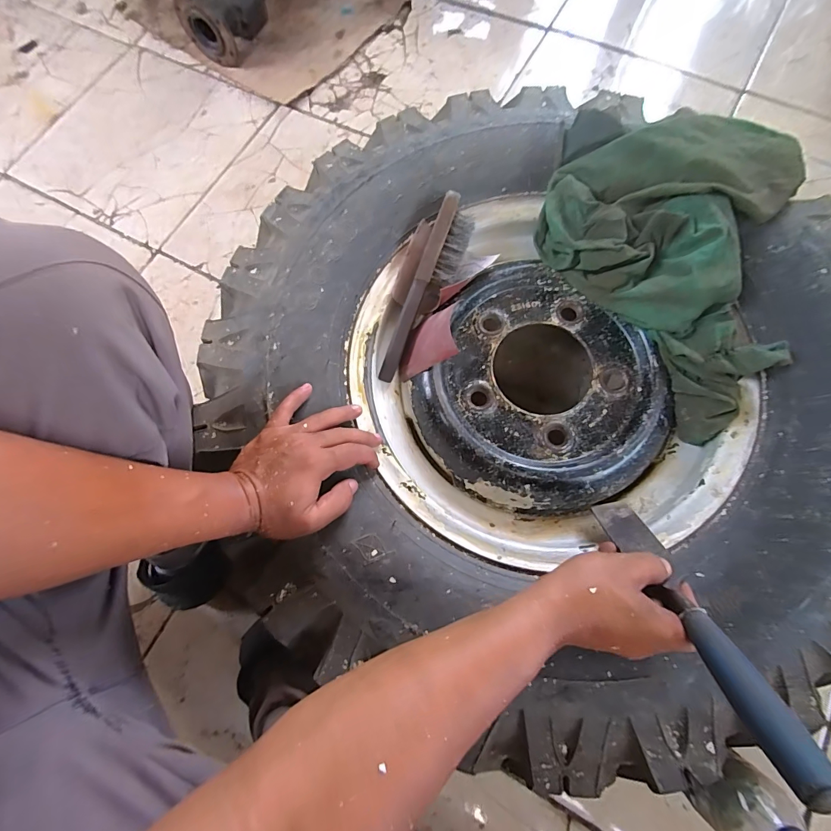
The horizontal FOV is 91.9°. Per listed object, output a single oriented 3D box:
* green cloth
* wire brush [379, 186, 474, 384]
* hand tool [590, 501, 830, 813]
[{"bbox_3d":[0.322,-0.197,0.454,0.268,0.089,0.357,-28,74,-6],"label":"green cloth"},{"bbox_3d":[0.011,-0.146,0.477,0.042,0.027,0.224,27,99,10],"label":"wire brush"},{"bbox_3d":[0.202,0.141,0.311,0.036,0.250,0.019,1,109,3],"label":"hand tool"}]

